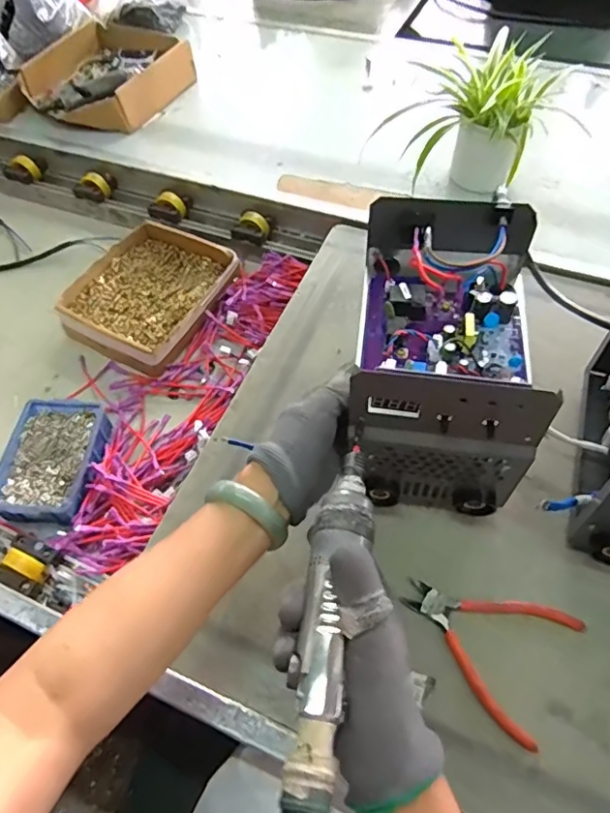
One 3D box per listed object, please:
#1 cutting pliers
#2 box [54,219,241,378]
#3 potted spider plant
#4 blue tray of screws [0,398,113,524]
[{"bbox_3d":[0.152,0.198,0.474,0.140,0.012,0.110,29,63,20],"label":"cutting pliers"},{"bbox_3d":[-0.226,-0.166,0.798,0.195,0.043,0.229,26,62,19],"label":"box"},{"bbox_3d":[0.224,-0.399,0.769,0.206,0.140,0.185,-13,57,-5],"label":"potted spider plant"},{"bbox_3d":[-0.297,0.067,0.653,0.101,0.052,0.149,5,57,7],"label":"blue tray of screws"}]

